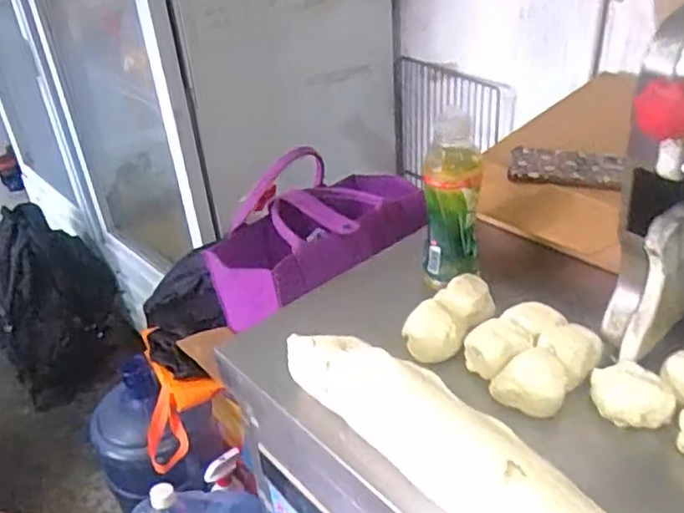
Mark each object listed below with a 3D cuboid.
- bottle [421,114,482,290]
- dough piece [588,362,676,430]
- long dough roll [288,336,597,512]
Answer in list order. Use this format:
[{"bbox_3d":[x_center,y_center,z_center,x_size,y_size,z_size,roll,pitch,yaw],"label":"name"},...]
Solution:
[{"bbox_3d":[0.129,-0.063,0.796,0.064,0.202,0.054,0,34,6],"label":"bottle"},{"bbox_3d":[0.278,0.132,0.653,0.070,0.037,0.057,-2,34,4],"label":"dough piece"},{"bbox_3d":[0.133,0.199,0.554,0.079,0.050,0.461,-28,42,-31],"label":"long dough roll"}]

